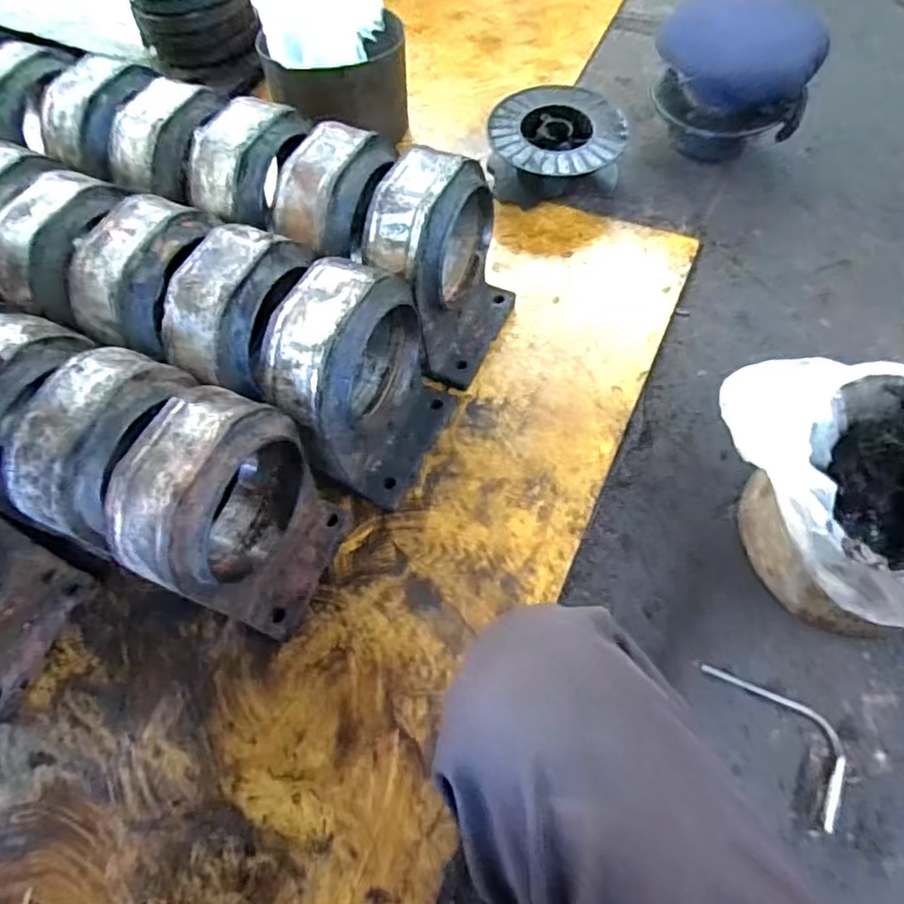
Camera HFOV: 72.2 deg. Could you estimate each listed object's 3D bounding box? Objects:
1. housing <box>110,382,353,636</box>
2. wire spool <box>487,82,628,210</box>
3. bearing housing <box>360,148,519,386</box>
[{"bbox_3d":[-0.251,0.081,0.748,0.135,0.311,0.210,17,64,13],"label":"housing"},{"bbox_3d":[0.205,-0.598,1.225,0.257,0.110,0.237,-2,61,3],"label":"wire spool"},{"bbox_3d":[-0.009,-0.276,0.935,0.143,0.316,0.209,24,65,16],"label":"bearing housing"}]

